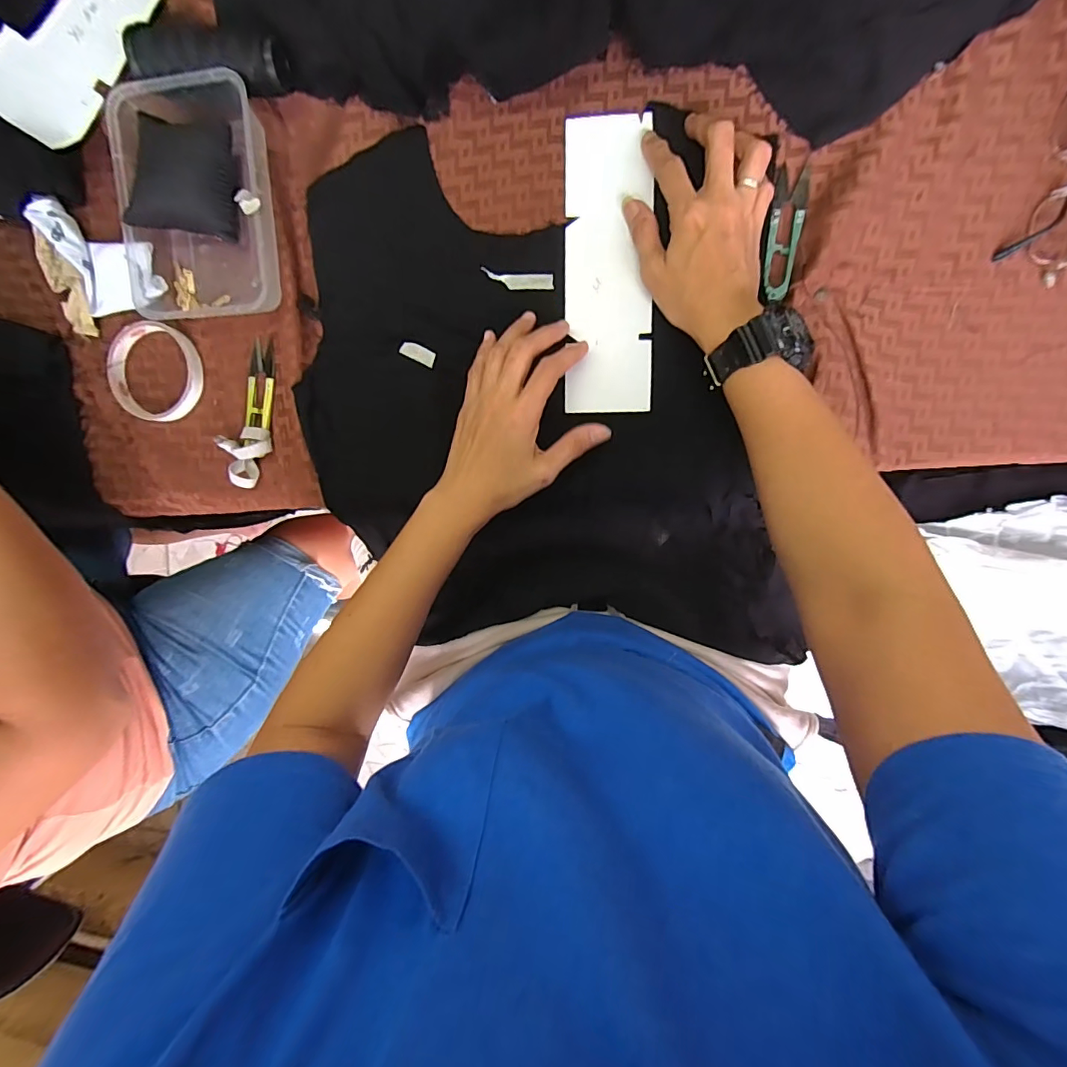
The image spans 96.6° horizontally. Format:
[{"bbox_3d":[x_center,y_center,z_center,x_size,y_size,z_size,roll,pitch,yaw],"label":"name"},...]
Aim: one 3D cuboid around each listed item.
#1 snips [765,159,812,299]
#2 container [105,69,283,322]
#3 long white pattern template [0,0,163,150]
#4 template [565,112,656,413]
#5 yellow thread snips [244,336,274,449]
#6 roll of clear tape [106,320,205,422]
[{"bbox_3d":[0.200,-0.236,0.375,0.024,0.010,0.101,7,97,4],"label":"snips"},{"bbox_3d":[-0.276,-0.269,0.392,0.126,0.040,0.173,2,97,5],"label":"container"},{"bbox_3d":[-0.342,-0.423,0.369,0.088,0.035,0.241,30,98,1],"label":"long white pattern template"},{"bbox_3d":[0.061,-0.218,0.392,0.071,0.005,0.227,-2,96,5],"label":"template"},{"bbox_3d":[-0.241,-0.122,0.415,0.023,0.009,0.089,7,97,4],"label":"yellow thread snips"},{"bbox_3d":[-0.339,-0.143,0.421,0.088,0.011,0.083,1,97,5],"label":"roll of clear tape"}]

